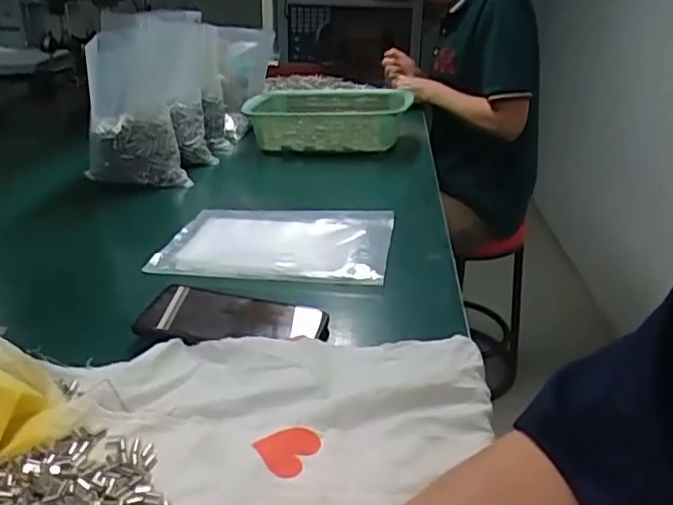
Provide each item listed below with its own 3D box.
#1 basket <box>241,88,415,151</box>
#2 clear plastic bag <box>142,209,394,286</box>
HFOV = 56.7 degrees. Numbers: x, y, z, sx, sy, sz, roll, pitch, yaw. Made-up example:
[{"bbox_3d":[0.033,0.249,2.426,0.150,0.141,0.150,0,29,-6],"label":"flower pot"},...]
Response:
[{"bbox_3d":[-0.006,-0.248,1.137,0.277,0.085,0.203,10,26,20],"label":"basket"},{"bbox_3d":[-0.069,-0.018,0.732,0.264,0.013,0.189,2,24,2],"label":"clear plastic bag"}]

